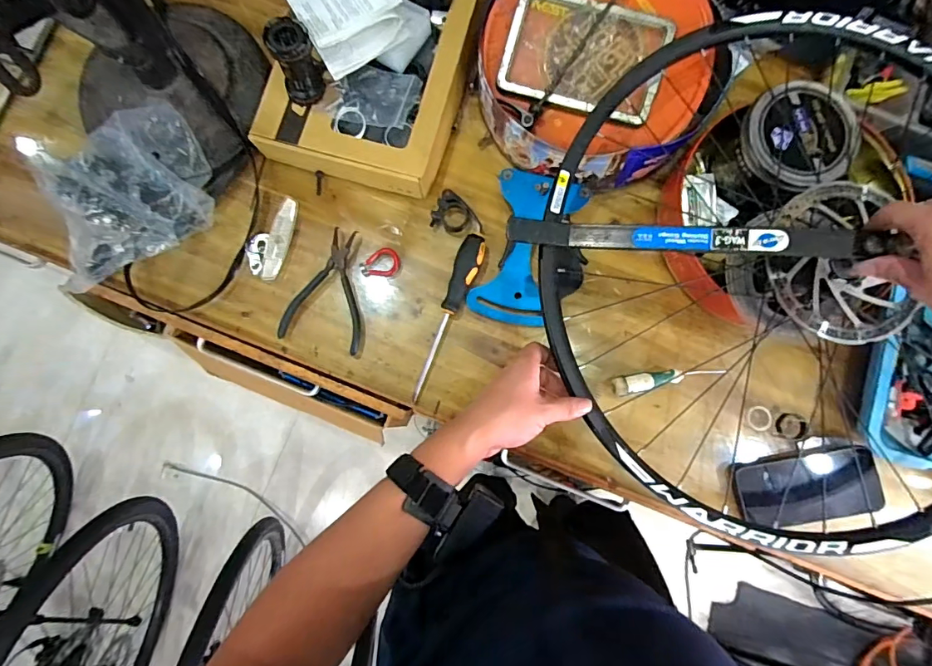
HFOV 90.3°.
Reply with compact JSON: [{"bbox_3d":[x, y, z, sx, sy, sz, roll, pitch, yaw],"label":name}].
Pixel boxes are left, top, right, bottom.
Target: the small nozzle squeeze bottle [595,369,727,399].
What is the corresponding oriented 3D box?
[{"bbox_3d":[0.244,0.059,0.586,0.154,0.031,0.023,-10,83,-1],"label":"small nozzle squeeze bottle"}]

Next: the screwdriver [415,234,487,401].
[{"bbox_3d":[-0.019,-0.019,0.588,0.032,0.033,0.216,17,83,2],"label":"screwdriver"}]

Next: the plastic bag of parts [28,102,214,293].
[{"bbox_3d":[-0.435,-0.182,0.586,0.217,0.064,0.167,-26,84,-3],"label":"plastic bag of parts"}]

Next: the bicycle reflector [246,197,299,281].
[{"bbox_3d":[-0.258,-0.127,0.613,0.050,0.026,0.109,17,83,2],"label":"bicycle reflector"}]

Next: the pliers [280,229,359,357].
[{"bbox_3d":[-0.174,-0.059,0.601,0.104,0.023,0.155,12,83,1],"label":"pliers"}]

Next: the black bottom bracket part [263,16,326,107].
[{"bbox_3d":[-0.197,-0.312,0.543,0.049,0.097,0.041,-24,84,-3],"label":"black bottom bracket part"}]

